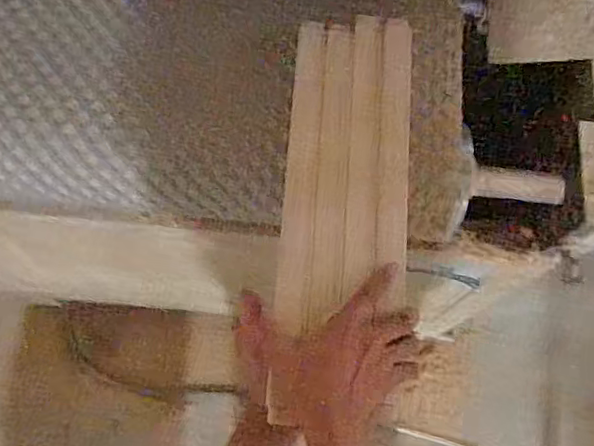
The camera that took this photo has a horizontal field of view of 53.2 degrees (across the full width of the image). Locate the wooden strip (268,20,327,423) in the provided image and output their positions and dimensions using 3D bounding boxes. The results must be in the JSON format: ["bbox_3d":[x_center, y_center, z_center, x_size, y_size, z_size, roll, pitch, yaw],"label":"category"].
[{"bbox_3d":[0.002,-0.027,0.586,0.029,0.014,0.409,5,71,0],"label":"wooden strip"}]

